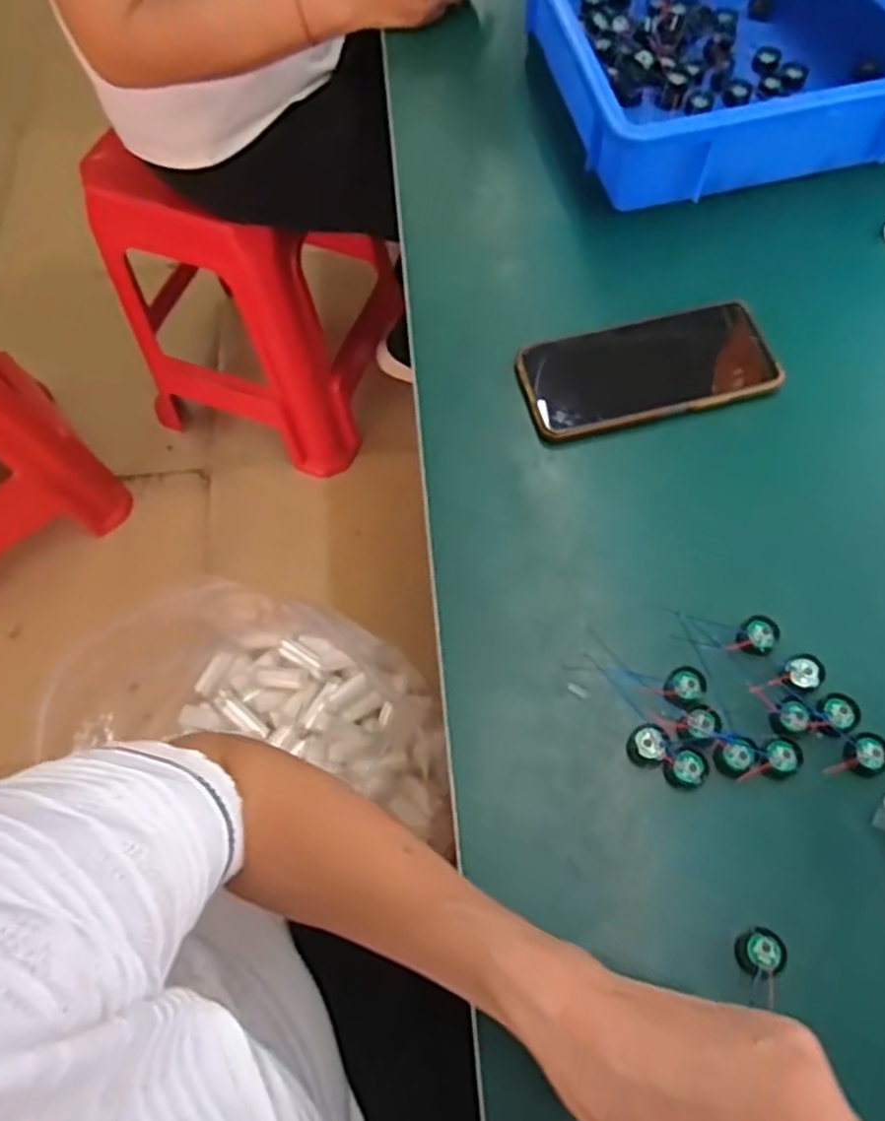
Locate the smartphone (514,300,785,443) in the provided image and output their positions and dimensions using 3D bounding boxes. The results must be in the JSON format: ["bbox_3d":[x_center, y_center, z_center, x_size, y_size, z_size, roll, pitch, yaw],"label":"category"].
[{"bbox_3d":[0.136,-0.127,0.505,0.163,0.006,0.073,-15,72,-3],"label":"smartphone"}]

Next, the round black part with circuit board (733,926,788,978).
[{"bbox_3d":[0.154,0.189,0.369,0.023,0.010,0.020,-13,66,-3],"label":"round black part with circuit board"}]

